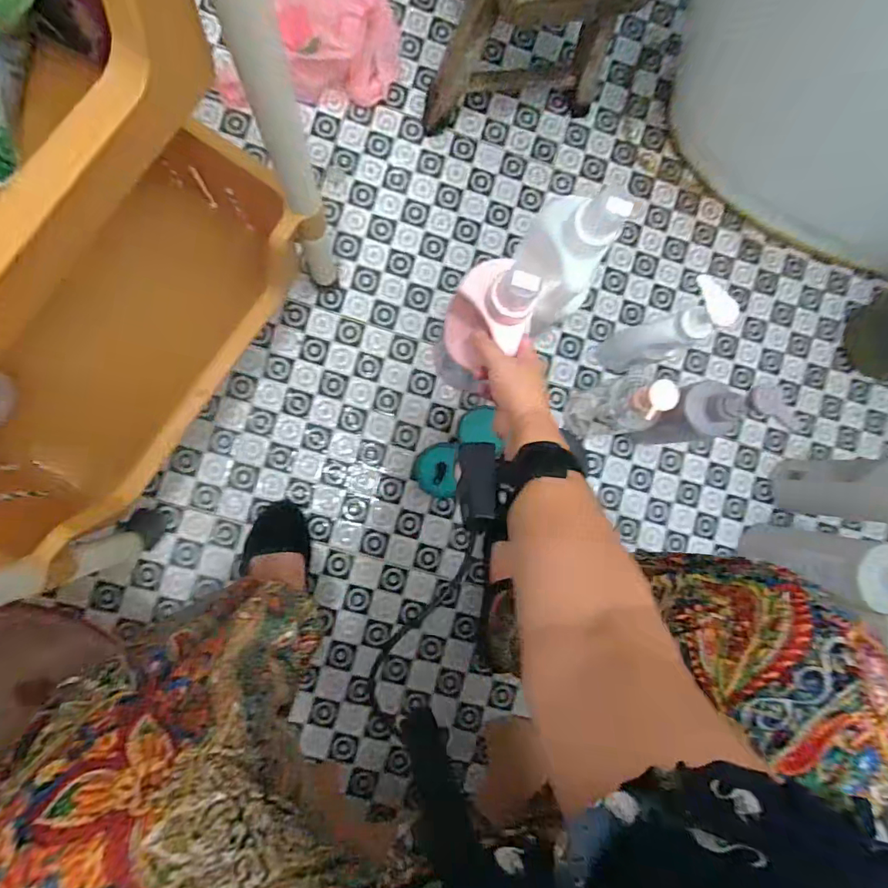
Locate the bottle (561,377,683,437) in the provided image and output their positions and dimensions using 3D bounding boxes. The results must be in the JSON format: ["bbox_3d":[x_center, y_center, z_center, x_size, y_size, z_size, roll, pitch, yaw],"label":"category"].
[{"bbox_3d":[0.211,-0.045,0.600,0.063,0.205,0.065,-12,89,-7],"label":"bottle"}]

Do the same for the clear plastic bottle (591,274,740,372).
[{"bbox_3d":[0.254,-0.131,0.607,0.057,0.216,0.056,-27,91,-7],"label":"clear plastic bottle"}]

